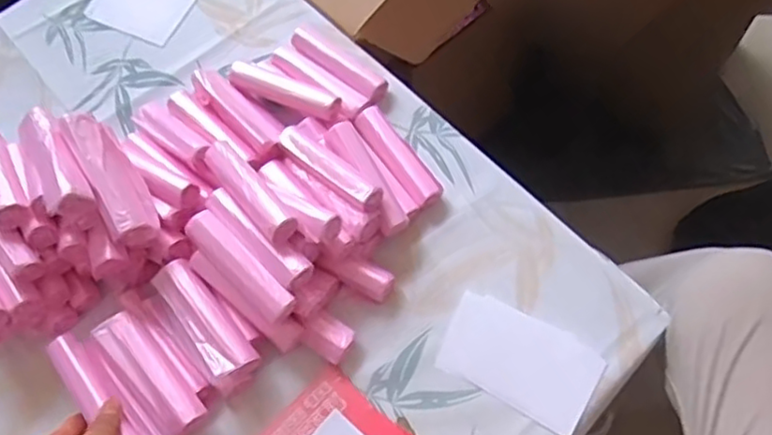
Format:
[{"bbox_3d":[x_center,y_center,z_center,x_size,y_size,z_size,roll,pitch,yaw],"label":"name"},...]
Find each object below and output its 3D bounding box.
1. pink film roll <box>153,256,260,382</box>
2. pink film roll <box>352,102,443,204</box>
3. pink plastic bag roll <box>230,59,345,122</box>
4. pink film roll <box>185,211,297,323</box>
[{"bbox_3d":[-0.163,0.092,0.598,0.038,0.029,0.124,-38,70,-13],"label":"pink film roll"},{"bbox_3d":[0.011,-0.061,0.683,0.034,0.023,0.123,-31,68,-12],"label":"pink film roll"},{"bbox_3d":[-0.103,-0.132,0.684,0.123,0.019,0.029,25,68,13],"label":"pink plastic bag roll"},{"bbox_3d":[-0.130,0.043,0.589,0.119,0.023,0.030,41,74,18],"label":"pink film roll"}]

